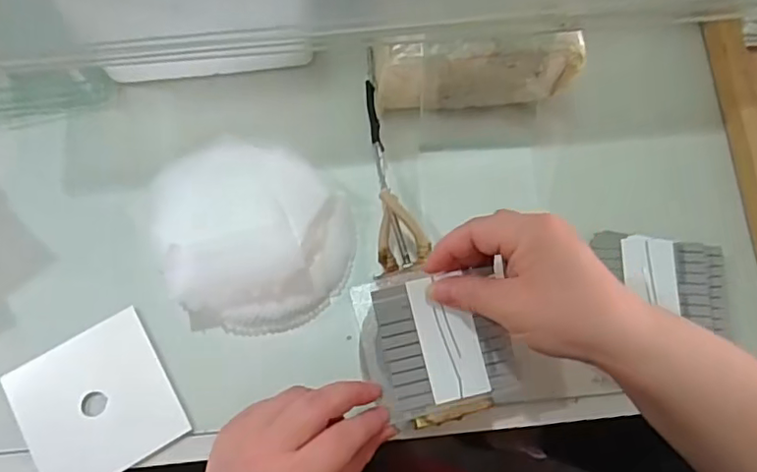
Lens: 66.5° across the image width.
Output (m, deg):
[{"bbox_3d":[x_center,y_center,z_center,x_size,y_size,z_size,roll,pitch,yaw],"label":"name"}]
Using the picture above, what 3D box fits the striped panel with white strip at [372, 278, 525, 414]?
[{"bbox_3d":[0.042,0.065,0.365,0.077,0.012,0.078,-13,85,3],"label":"striped panel with white strip"}]

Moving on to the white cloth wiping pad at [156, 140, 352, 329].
[{"bbox_3d":[-0.087,-0.006,0.404,0.127,0.057,0.136,-22,74,-8],"label":"white cloth wiping pad"}]

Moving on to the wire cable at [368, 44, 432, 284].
[{"bbox_3d":[0.005,-0.055,0.432,0.035,0.036,0.180,-8,73,-4],"label":"wire cable"}]

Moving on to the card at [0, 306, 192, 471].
[{"bbox_3d":[-0.191,0.113,0.390,0.094,0.006,0.097,-29,76,-10],"label":"card"}]

